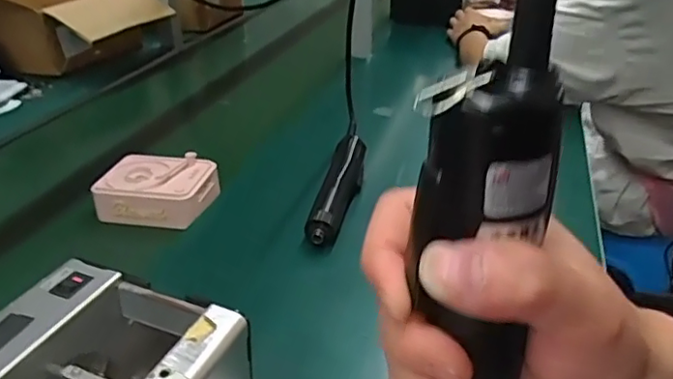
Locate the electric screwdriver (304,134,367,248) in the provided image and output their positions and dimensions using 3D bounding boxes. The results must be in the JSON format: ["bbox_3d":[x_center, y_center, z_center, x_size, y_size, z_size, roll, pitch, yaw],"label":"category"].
[{"bbox_3d":[0.006,-0.007,0.688,0.041,0.044,0.204,5,29,12],"label":"electric screwdriver"}]

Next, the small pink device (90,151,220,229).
[{"bbox_3d":[-0.214,-0.001,0.706,0.121,0.051,0.095,5,29,11],"label":"small pink device"}]

